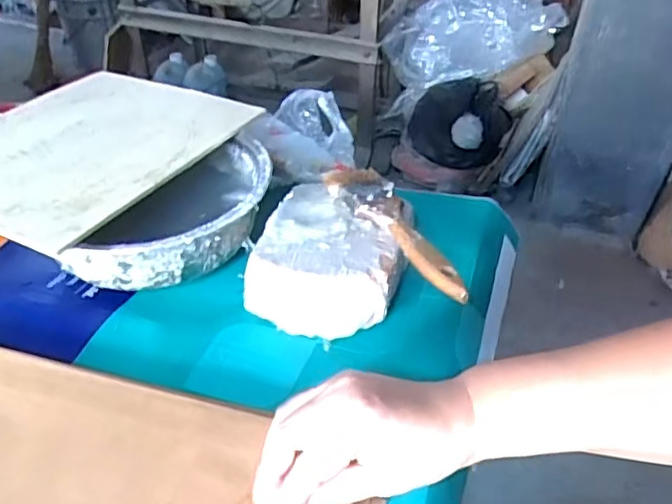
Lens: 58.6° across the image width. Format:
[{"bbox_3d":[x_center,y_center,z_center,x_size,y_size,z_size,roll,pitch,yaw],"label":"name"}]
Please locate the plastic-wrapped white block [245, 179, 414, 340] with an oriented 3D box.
[{"bbox_3d":[0.000,0.000,0.513,0.119,0.058,0.139,13,42,12],"label":"plastic-wrapped white block"}]

